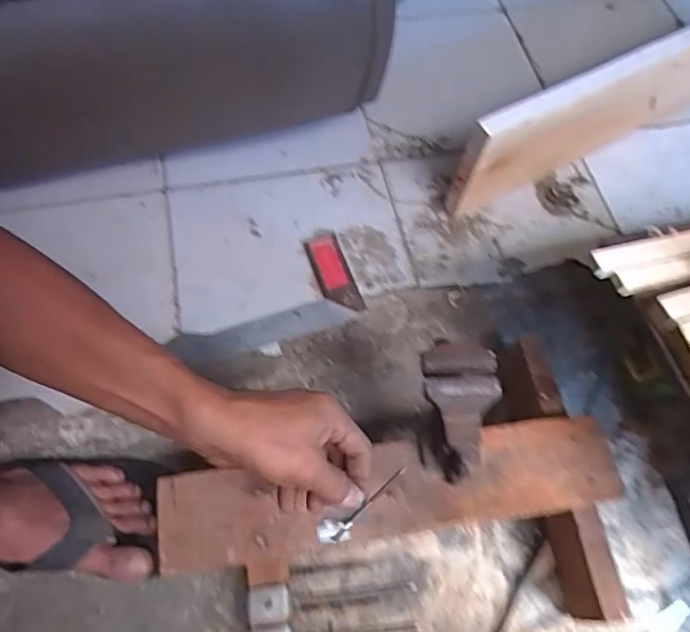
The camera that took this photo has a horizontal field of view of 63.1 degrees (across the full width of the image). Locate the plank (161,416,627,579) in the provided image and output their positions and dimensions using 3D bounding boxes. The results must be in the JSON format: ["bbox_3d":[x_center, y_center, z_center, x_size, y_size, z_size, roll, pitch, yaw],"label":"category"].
[{"bbox_3d":[0.041,0.156,0.502,0.403,0.017,0.081,-7,65,-6],"label":"plank"}]

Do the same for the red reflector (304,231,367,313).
[{"bbox_3d":[-0.014,-0.053,0.703,0.042,0.012,0.113,-18,66,-11],"label":"red reflector"}]

